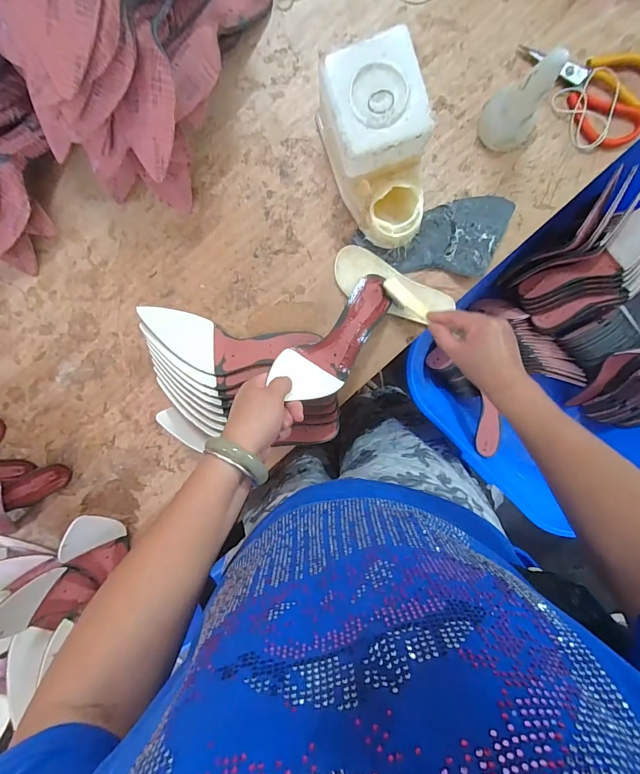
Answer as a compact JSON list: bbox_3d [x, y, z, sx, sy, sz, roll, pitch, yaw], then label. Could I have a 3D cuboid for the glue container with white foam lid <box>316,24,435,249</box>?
[{"bbox_3d":[0.074,-0.284,0.490,0.104,0.122,0.193,-18,97,4],"label":"glue container with white foam lid"}]

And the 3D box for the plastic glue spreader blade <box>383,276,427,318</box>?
[{"bbox_3d":[0.115,-0.121,0.532,0.020,0.009,0.076,-46,72,7],"label":"plastic glue spreader blade"}]

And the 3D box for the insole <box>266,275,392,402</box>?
[{"bbox_3d":[0.027,-0.067,0.522,0.082,0.052,0.223,41,68,-4],"label":"insole"}]

